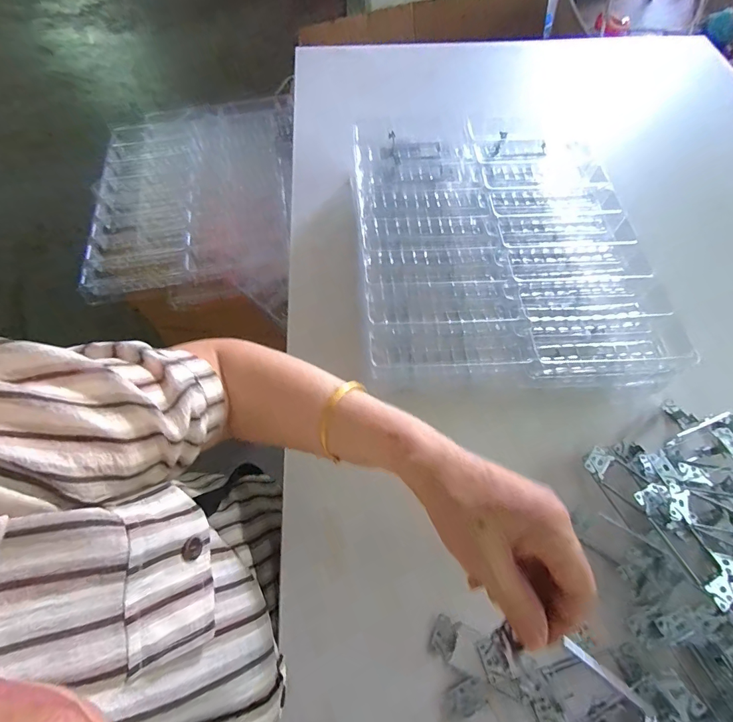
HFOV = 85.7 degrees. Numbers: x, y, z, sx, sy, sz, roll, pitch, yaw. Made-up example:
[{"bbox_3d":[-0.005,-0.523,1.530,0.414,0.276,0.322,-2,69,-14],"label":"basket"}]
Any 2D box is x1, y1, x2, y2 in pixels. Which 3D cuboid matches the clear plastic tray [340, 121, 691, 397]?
[{"bbox_3d":[0.170,-0.162,0.525,0.349,0.066,0.423,-4,65,0],"label":"clear plastic tray"}]

